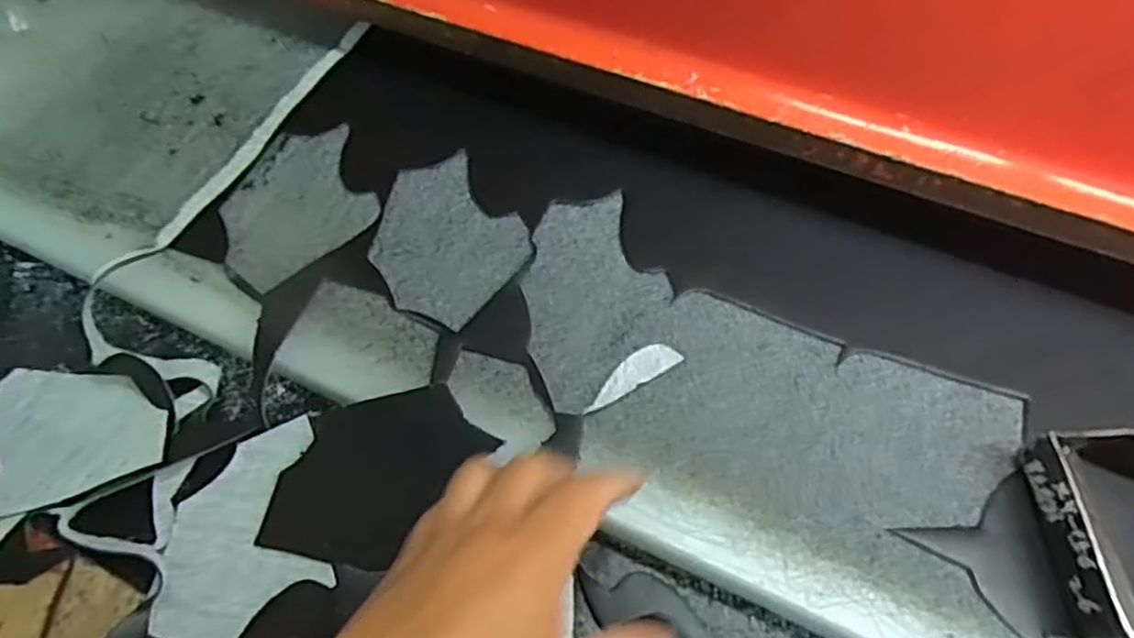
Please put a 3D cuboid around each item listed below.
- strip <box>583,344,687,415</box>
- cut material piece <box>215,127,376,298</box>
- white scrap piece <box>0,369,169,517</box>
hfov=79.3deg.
[{"bbox_3d":[0.037,0.032,0.404,0.063,0.004,0.020,-27,67,-16],"label":"strip"},{"bbox_3d":[-0.188,-0.083,0.473,0.101,0.012,0.117,41,72,20],"label":"cut material piece"},{"bbox_3d":[-0.307,0.067,0.412,0.118,0.009,0.097,35,53,29],"label":"white scrap piece"}]

